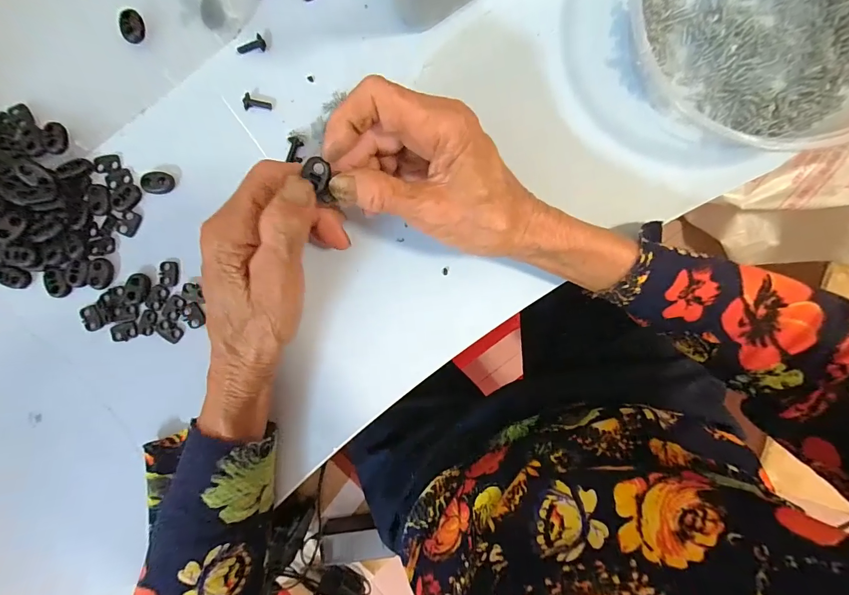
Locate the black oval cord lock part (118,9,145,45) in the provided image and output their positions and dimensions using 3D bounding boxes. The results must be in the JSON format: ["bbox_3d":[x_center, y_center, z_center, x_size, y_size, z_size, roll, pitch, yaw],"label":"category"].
[{"bbox_3d":[-0.199,-0.186,0.253,0.010,0.013,0.020,5,92,-2],"label":"black oval cord lock part"}]

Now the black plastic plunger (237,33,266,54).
[{"bbox_3d":[-0.122,-0.178,0.261,0.020,0.005,0.009,-9,92,-1],"label":"black plastic plunger"}]

